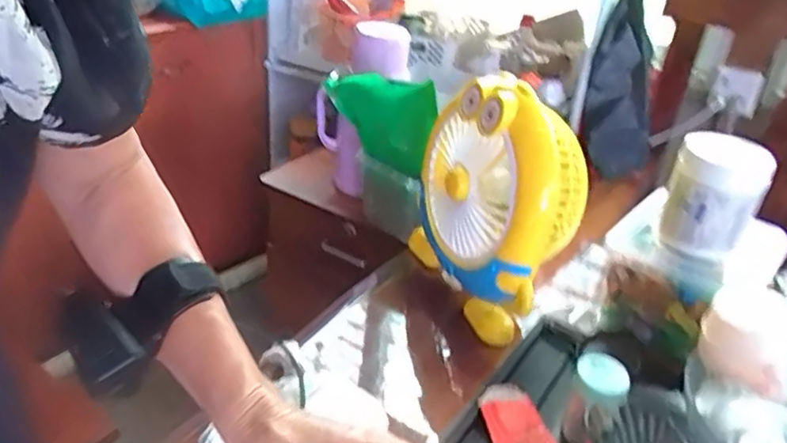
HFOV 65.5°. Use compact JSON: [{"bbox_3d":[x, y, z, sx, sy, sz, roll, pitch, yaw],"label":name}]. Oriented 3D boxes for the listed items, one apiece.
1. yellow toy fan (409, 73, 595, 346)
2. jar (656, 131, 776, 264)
[{"bbox_3d":[0.112,-0.030,0.709,0.107,0.254,0.210,-15,36,-31],"label":"yellow toy fan"},{"bbox_3d":[0.331,-0.024,0.637,0.086,0.114,0.075,22,34,26],"label":"jar"}]

